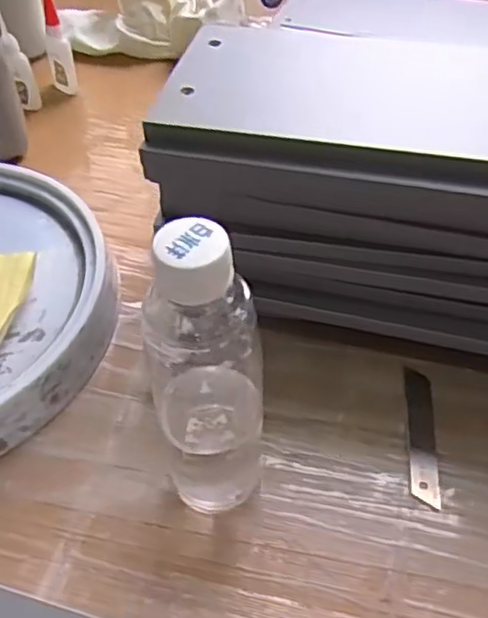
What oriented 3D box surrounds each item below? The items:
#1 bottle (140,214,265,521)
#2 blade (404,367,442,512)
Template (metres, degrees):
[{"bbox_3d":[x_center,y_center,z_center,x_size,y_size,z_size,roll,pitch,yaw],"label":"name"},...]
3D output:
[{"bbox_3d":[-0.018,0.043,0.328,0.056,0.192,0.045,-3,47,-1],"label":"bottle"},{"bbox_3d":[0.112,0.078,0.417,0.018,0.005,0.098,10,49,1],"label":"blade"}]

